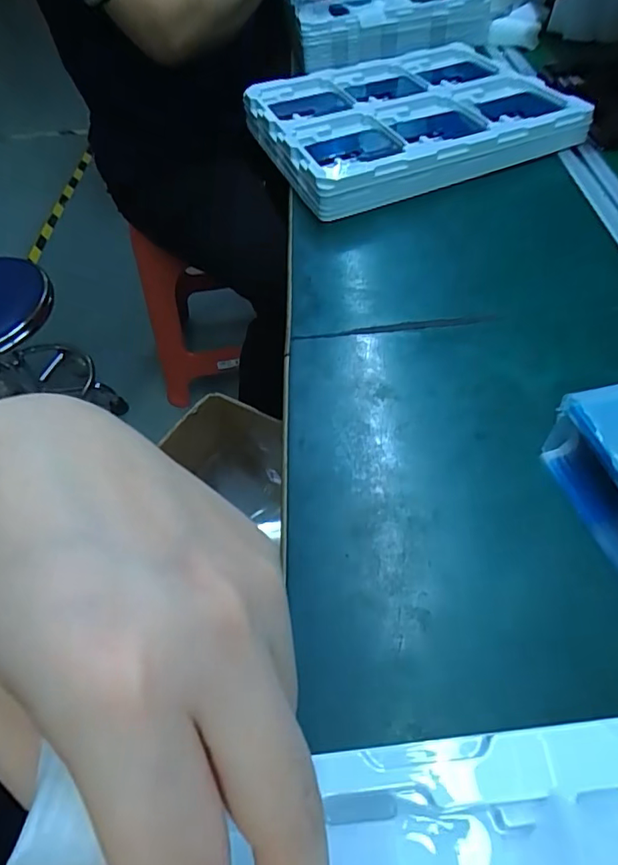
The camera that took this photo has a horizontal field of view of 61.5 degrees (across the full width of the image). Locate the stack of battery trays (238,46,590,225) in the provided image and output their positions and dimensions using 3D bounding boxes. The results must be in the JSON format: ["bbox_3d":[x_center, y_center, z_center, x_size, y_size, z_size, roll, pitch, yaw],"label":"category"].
[{"bbox_3d":[0.113,-0.382,0.628,0.327,0.038,0.277,-18,52,-9],"label":"stack of battery trays"}]

